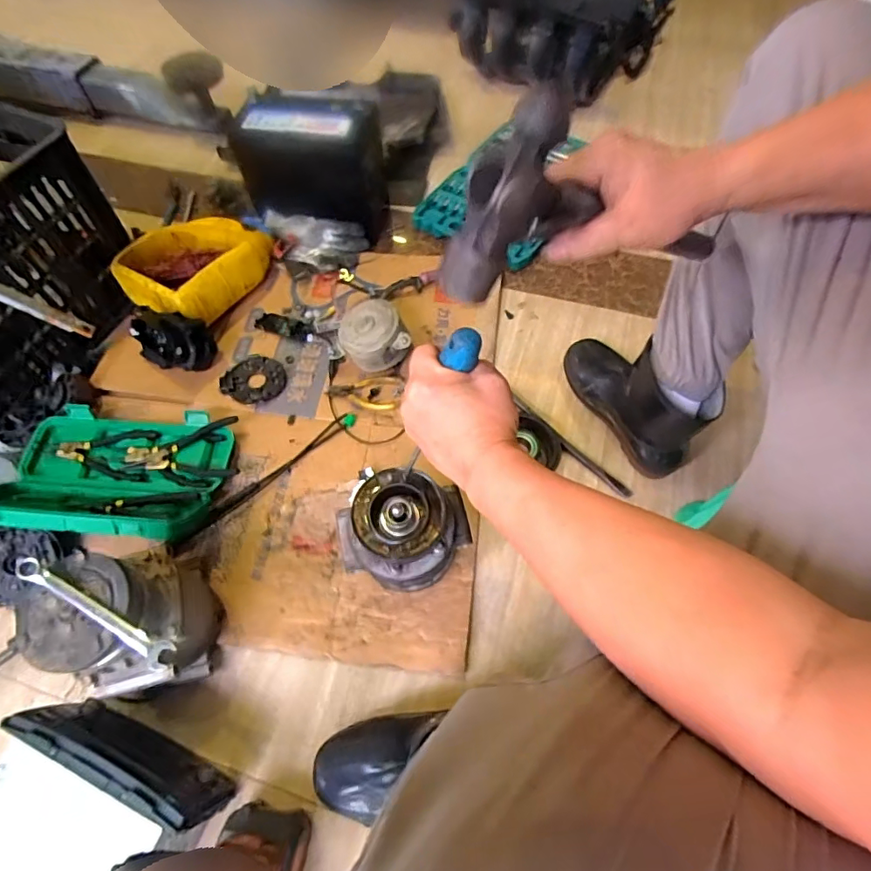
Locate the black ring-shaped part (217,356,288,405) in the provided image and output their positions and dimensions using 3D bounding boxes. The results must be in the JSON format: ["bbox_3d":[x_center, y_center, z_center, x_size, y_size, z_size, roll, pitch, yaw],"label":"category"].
[{"bbox_3d":[-0.286,-0.090,0.815,0.093,0.009,0.087,-1,60,1],"label":"black ring-shaped part"}]

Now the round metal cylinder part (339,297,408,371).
[{"bbox_3d":[-0.098,-0.152,0.814,0.102,0.076,0.103,-22,62,-11],"label":"round metal cylinder part"}]

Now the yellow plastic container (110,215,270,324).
[{"bbox_3d":[-0.407,-0.292,0.882,0.177,0.087,0.224,24,63,15],"label":"yellow plastic container"}]

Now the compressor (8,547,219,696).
[{"bbox_3d":[-0.318,0.201,0.560,0.128,0.201,0.119,-1,60,1],"label":"compressor"}]

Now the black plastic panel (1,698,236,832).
[{"bbox_3d":[-0.312,0.330,0.531,0.212,0.114,0.038,20,63,13],"label":"black plastic panel"}]

